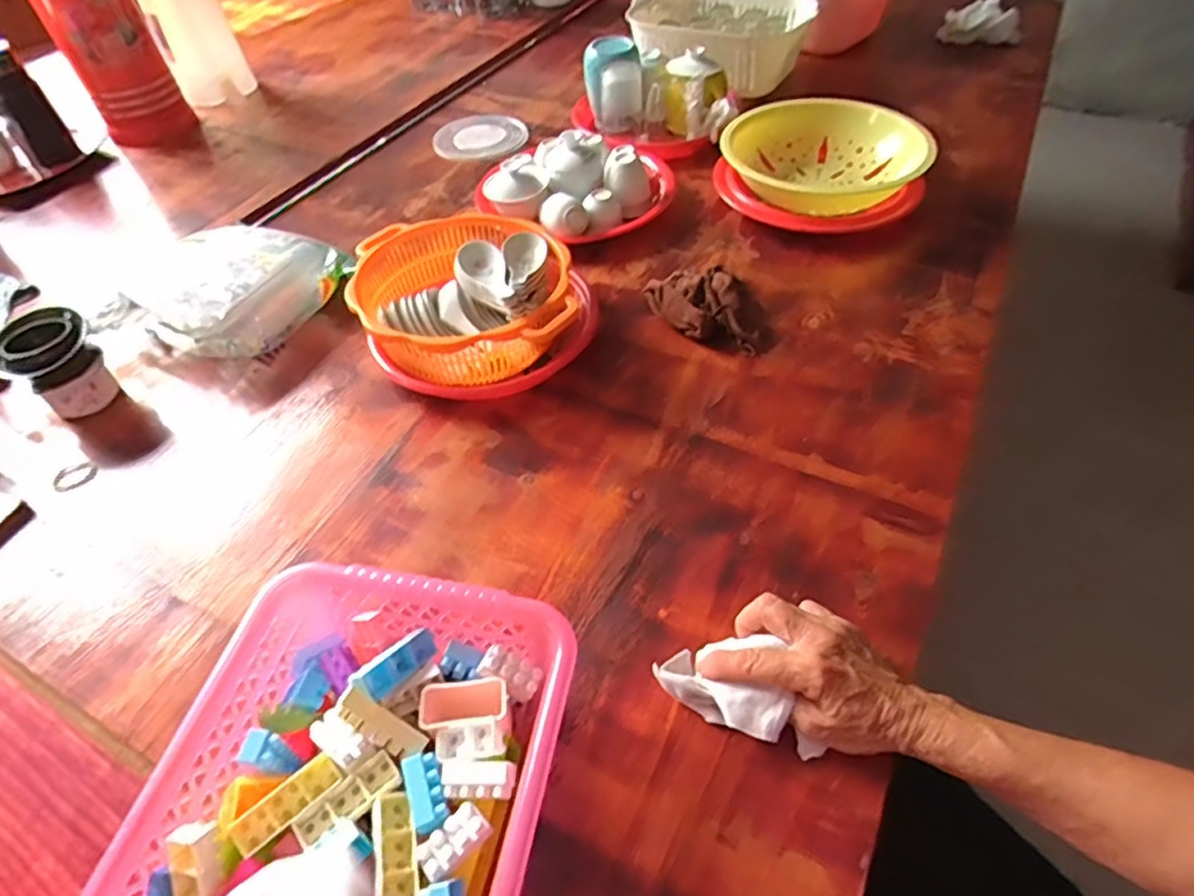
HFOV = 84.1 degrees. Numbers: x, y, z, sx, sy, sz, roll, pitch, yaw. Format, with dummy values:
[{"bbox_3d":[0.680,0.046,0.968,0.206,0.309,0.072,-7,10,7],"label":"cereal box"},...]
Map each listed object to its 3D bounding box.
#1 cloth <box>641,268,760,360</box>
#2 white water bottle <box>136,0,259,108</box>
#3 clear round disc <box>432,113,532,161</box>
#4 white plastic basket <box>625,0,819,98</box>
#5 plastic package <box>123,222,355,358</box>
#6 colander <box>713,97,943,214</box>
[{"bbox_3d":[0.121,-0.153,0.708,0.083,0.038,0.141,-36,57,-24],"label":"cloth"},{"bbox_3d":[-0.673,-0.712,1.080,0.121,0.250,0.091,-30,54,-20],"label":"white water bottle"},{"bbox_3d":[-0.179,-0.478,1.015,0.142,0.013,0.123,-10,50,-4],"label":"clear round disc"},{"bbox_3d":[0.199,-0.679,1.092,0.280,0.083,0.251,25,56,23],"label":"white plastic basket"},{"bbox_3d":[-0.410,-0.189,0.749,0.192,0.068,0.190,20,54,19],"label":"plastic package"},{"bbox_3d":[0.282,-0.368,0.846,0.242,0.070,0.217,-2,50,2],"label":"colander"}]

